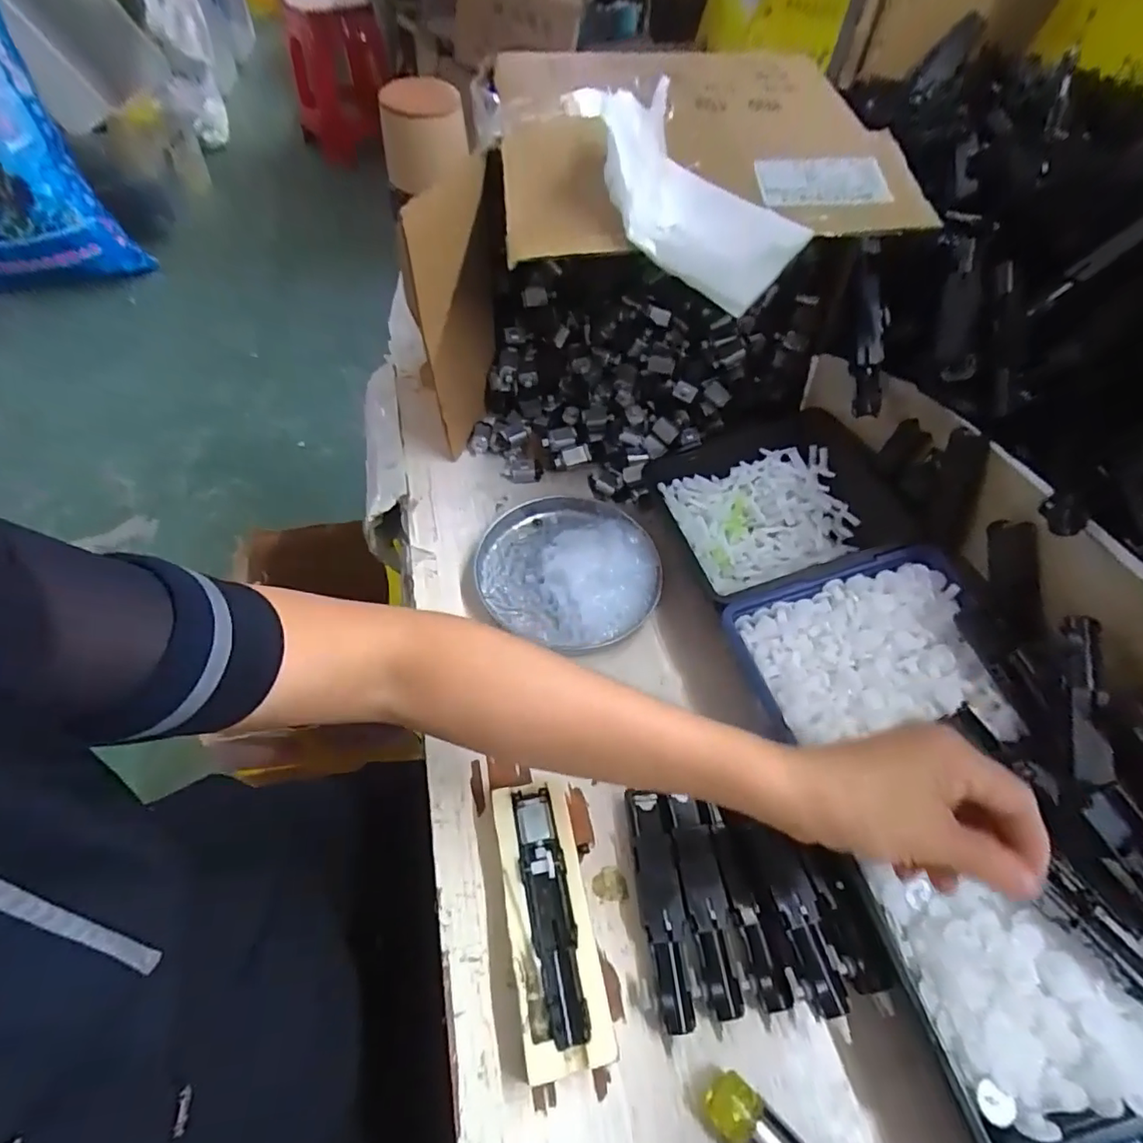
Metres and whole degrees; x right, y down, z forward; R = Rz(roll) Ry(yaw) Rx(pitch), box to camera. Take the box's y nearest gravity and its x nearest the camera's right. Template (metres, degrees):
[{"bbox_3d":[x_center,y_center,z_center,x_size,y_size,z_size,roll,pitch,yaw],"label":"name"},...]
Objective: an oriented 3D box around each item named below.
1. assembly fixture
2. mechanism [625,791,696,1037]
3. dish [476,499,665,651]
[{"bbox_3d":[-0.014,0.191,0.316,0.044,0.030,0.136,-9,57,-9],"label":"assembly fixture"},{"bbox_3d":[0.051,0.190,0.327,0.023,0.019,0.117,-3,56,-5],"label":"mechanism"},{"bbox_3d":[-0.002,-0.008,0.453,0.141,0.026,0.141,2,56,-2],"label":"dish"}]

